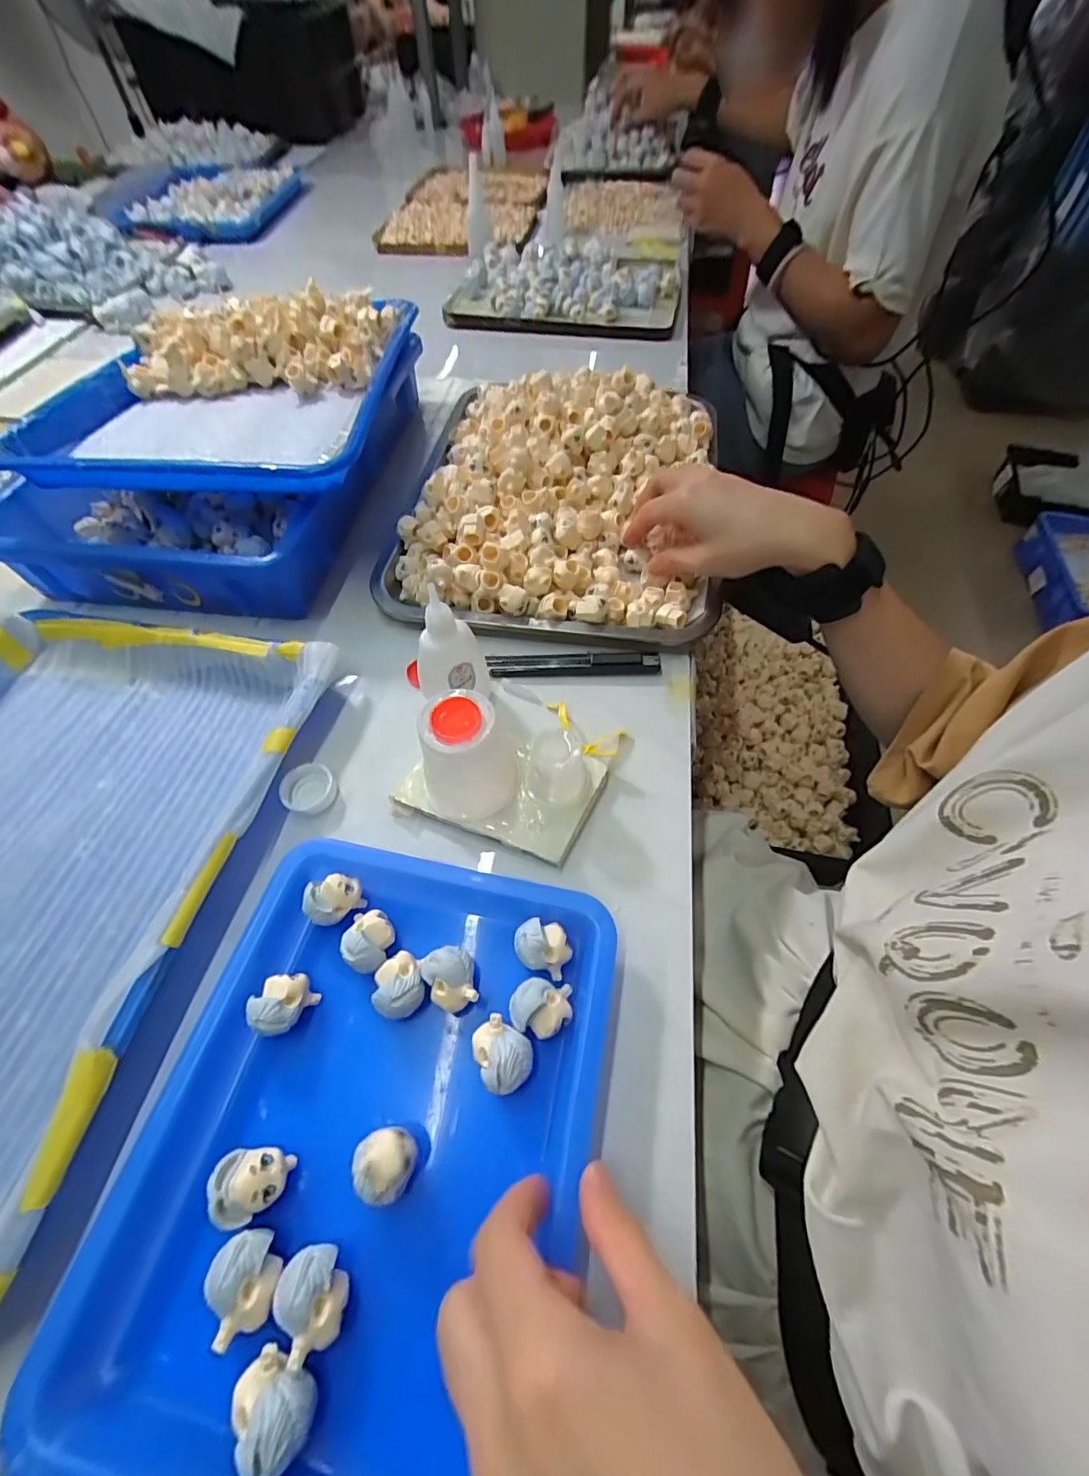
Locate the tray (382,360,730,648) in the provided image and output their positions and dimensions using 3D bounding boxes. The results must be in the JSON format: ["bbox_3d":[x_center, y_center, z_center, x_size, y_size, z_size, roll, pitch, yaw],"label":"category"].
[{"bbox_3d":[0.015,-0.211,0.428,0.253,0.051,0.297,10,59,5],"label":"tray"}]

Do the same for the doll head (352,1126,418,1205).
[{"bbox_3d":[-0.062,0.171,0.210,0.022,0.032,0.023,0,59,0],"label":"doll head"}]

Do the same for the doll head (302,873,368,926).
[{"bbox_3d":[-0.107,0.083,0.264,0.027,0.017,0.022,-14,60,-9],"label":"doll head"}]

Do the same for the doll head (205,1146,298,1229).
[{"bbox_3d":[-0.116,0.177,0.207,0.025,0.024,0.023,0,59,0],"label":"doll head"}]

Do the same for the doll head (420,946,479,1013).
[{"bbox_3d":[-0.044,0.115,0.247,0.022,0.024,0.027,-28,63,-16],"label":"doll head"}]

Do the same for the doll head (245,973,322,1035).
[{"bbox_3d":[-0.122,0.123,0.241,0.021,0.021,0.025,27,62,15],"label":"doll head"}]

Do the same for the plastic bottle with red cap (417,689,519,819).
[{"bbox_3d":[-0.042,0.014,0.286,0.048,0.068,0.044,0,59,0],"label":"plastic bottle with red cap"}]

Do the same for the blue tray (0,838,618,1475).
[{"bbox_3d":[-0.073,0.160,0.217,0.180,0.027,0.214,11,59,6],"label":"blue tray"}]

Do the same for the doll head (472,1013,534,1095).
[{"bbox_3d":[-0.018,0.141,0.232,0.023,0.027,0.028,-24,62,-14],"label":"doll head"}]

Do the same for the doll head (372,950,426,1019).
[{"bbox_3d":[-0.068,0.117,0.244,0.021,0.025,0.027,-16,60,-10],"label":"doll head"}]

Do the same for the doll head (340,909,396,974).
[{"bbox_3d":[-0.086,0.100,0.255,0.022,0.021,0.028,7,59,4],"label":"doll head"}]

